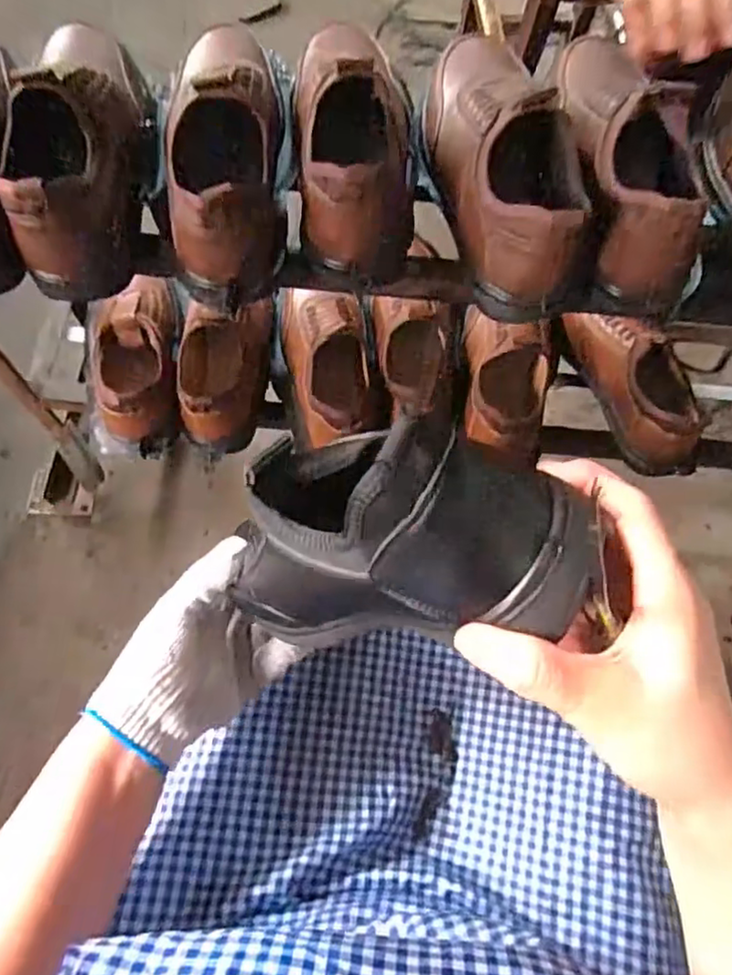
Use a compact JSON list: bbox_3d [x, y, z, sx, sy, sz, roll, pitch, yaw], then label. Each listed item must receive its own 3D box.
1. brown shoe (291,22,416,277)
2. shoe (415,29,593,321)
[{"bbox_3d":[-0.004,-0.288,0.518,0.095,0.090,0.245,-2,68,-2],"label":"brown shoe"},{"bbox_3d":[0.105,-0.269,0.513,0.099,0.091,0.276,-5,68,-3],"label":"shoe"}]

